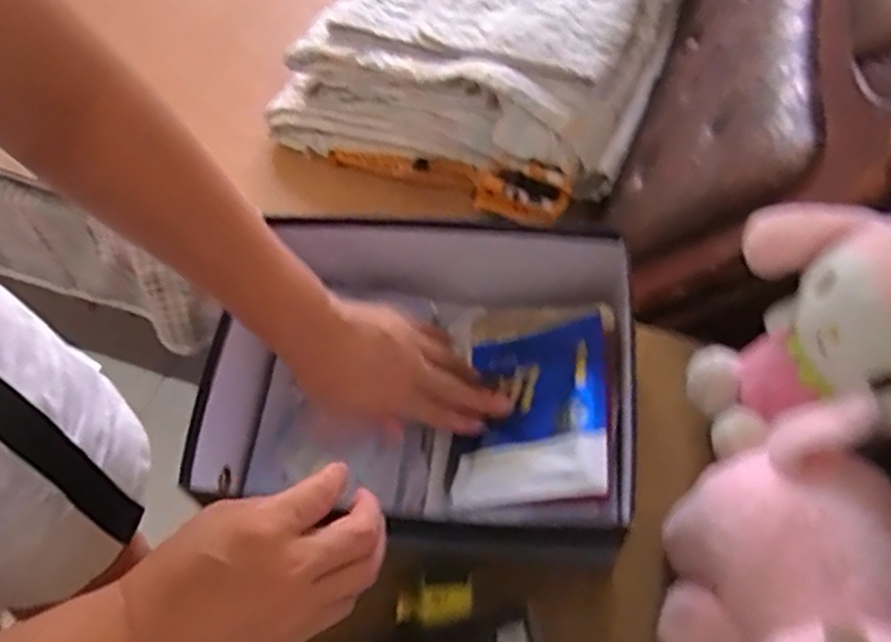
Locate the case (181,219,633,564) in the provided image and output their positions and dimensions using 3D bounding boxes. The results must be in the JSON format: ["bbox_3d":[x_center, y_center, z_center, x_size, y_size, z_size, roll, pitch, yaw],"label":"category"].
[{"bbox_3d":[-0.005,0.036,0.573,0.259,0.096,0.201,6,57,8],"label":"case"}]

